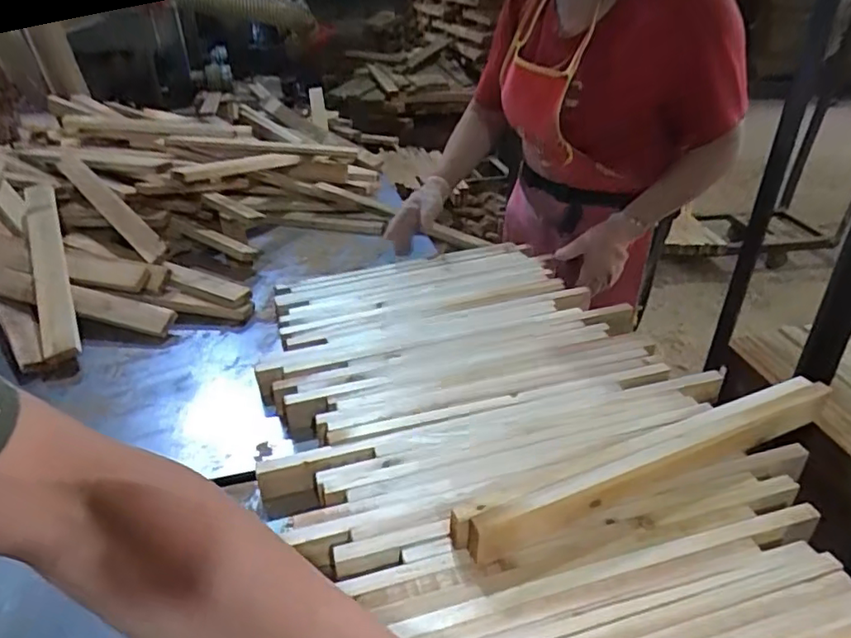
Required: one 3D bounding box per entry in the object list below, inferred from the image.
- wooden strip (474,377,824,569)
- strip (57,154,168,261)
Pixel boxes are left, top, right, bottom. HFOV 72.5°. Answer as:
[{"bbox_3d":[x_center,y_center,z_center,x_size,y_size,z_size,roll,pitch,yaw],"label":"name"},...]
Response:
[{"bbox_3d":[0.261,0.161,0.657,0.486,0.054,0.045,-14,34,-21],"label":"wooden strip"},{"bbox_3d":[-0.682,-0.247,1.243,0.502,0.014,0.050,37,81,32],"label":"strip"}]

